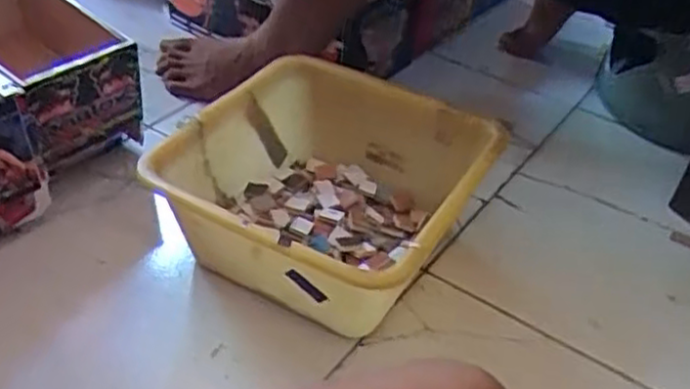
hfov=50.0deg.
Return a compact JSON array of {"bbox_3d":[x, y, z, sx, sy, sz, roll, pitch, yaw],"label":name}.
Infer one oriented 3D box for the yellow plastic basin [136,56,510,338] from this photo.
[{"bbox_3d":[-0.022,-0.001,0.725,0.277,0.129,0.257,24,45,22],"label":"yellow plastic basin"}]

